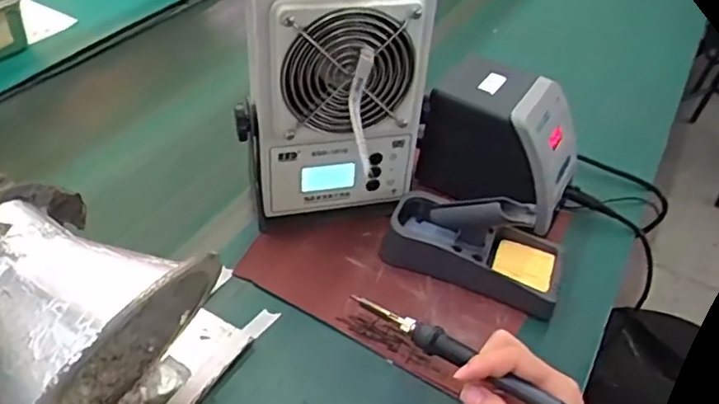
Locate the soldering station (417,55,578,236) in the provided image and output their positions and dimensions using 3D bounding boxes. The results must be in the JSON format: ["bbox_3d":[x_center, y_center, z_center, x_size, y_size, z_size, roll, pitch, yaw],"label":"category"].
[{"bbox_3d":[0.147,-0.058,0.647,0.152,0.140,0.106,16,42,14],"label":"soldering station"}]

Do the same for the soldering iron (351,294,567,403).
[{"bbox_3d":[0.077,0.112,0.447,0.208,0.015,0.016,24,44,31],"label":"soldering iron"}]

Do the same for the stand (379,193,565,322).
[{"bbox_3d":[0.111,0.030,0.585,0.163,0.082,0.077,16,42,14],"label":"stand"}]

